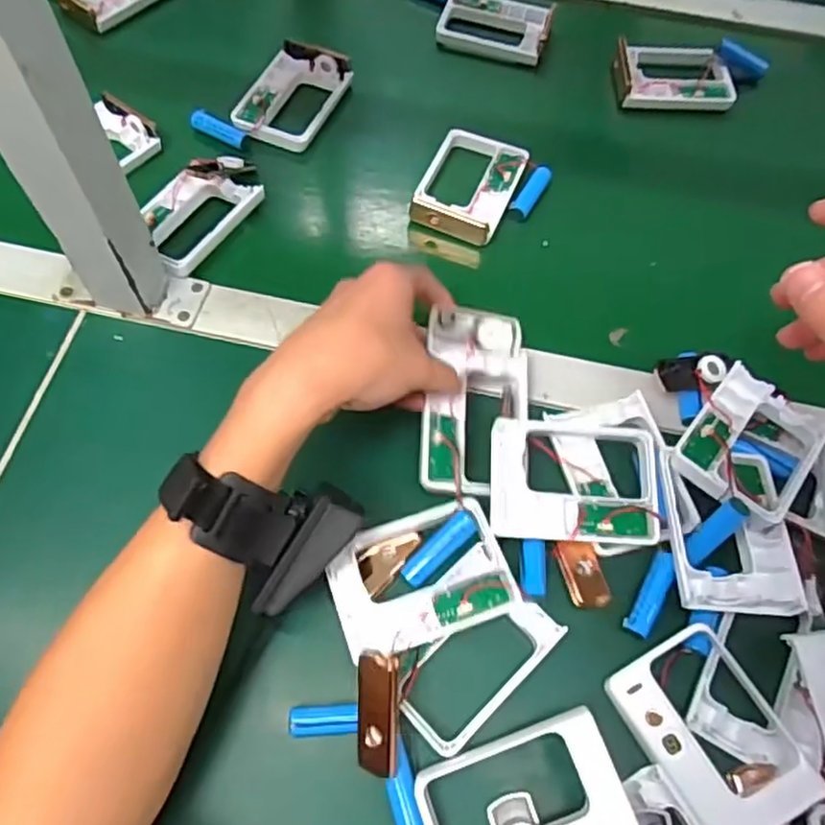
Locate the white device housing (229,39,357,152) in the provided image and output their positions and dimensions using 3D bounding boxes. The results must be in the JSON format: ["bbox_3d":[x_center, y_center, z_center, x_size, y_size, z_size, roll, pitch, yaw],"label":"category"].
[{"bbox_3d":[-0.097,-0.261,0.562,0.069,0.023,0.108,21,65,10],"label":"white device housing"}]

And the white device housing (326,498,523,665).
[{"bbox_3d":[0.004,0.091,0.372,0.094,0.023,0.067,-18,65,-9],"label":"white device housing"}]

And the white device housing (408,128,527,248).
[{"bbox_3d":[0.044,-0.174,0.525,0.070,0.027,0.094,19,65,9],"label":"white device housing"}]

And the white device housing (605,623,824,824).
[{"bbox_3d":[0.149,0.164,0.346,0.060,0.014,0.093,-33,68,-2],"label":"white device housing"}]

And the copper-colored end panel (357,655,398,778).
[{"bbox_3d":[-0.017,0.149,0.335,0.021,0.005,0.055,-1,85,12],"label":"copper-colored end panel"}]

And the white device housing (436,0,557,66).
[{"bbox_3d":[0.075,-0.348,0.616,0.097,0.023,0.065,13,64,6],"label":"white device housing"}]

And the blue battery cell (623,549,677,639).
[{"bbox_3d":[0.133,0.100,0.380,0.013,0.015,0.049,27,67,13],"label":"blue battery cell"}]

